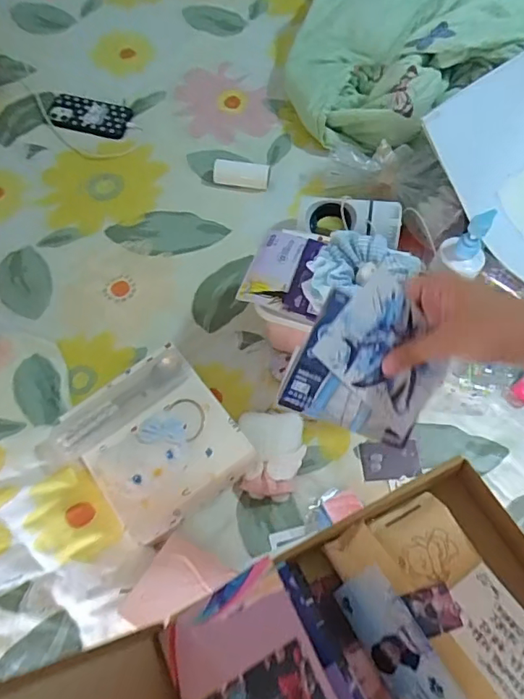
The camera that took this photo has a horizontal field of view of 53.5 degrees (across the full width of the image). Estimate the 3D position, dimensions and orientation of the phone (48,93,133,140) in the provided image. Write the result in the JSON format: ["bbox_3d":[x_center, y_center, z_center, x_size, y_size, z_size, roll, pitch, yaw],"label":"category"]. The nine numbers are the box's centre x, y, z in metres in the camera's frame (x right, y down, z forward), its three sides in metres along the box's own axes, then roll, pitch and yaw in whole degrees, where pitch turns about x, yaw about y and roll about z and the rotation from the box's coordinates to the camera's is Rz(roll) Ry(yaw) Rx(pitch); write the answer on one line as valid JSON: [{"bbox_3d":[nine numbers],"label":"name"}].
[{"bbox_3d":[-0.348,-0.469,1.046,0.164,0.018,0.076,16,67,6],"label":"phone"}]

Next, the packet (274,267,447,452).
[{"bbox_3d":[0.097,0.007,0.434,0.149,0.007,0.128,22,94,-31],"label":"packet"}]

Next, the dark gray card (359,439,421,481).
[{"bbox_3d":[0.188,0.161,0.758,0.084,0.007,0.054,-5,77,7],"label":"dark gray card"}]

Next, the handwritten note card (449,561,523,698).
[{"bbox_3d":[0.163,0.196,0.355,0.050,0.004,0.080,-32,66,-15],"label":"handwritten note card"}]

